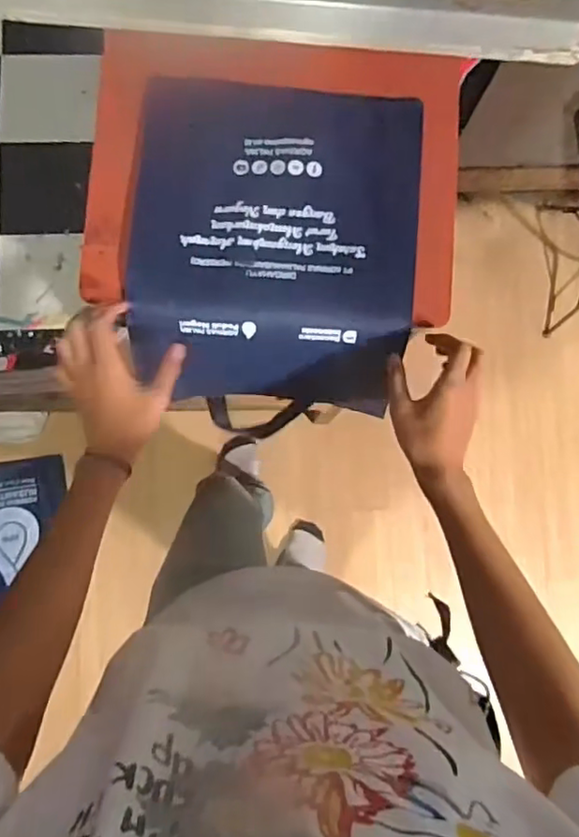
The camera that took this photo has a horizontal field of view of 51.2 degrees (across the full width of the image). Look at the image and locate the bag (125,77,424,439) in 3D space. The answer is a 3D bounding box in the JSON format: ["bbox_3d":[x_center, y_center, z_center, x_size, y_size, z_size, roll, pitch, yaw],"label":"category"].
[{"bbox_3d":[-0.016,-0.165,0.650,0.299,0.045,0.332,4,84,0],"label":"bag"}]

